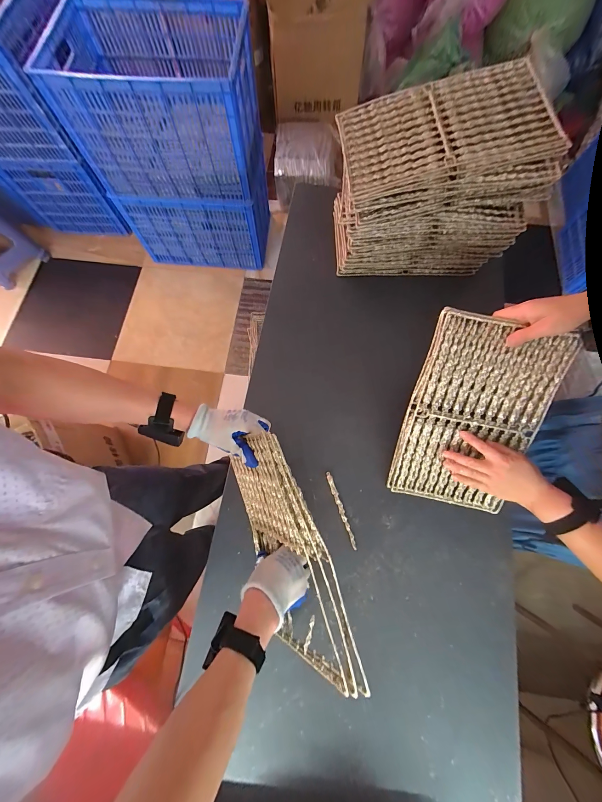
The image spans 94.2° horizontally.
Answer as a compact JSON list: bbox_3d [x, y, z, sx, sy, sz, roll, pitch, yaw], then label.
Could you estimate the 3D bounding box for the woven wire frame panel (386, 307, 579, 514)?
[{"bbox_3d":[0.316,0.037,0.522,0.217,0.015,0.361,11,109,3],"label":"woven wire frame panel"}]

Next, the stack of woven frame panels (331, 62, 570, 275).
[{"bbox_3d":[0.280,-0.474,0.620,0.377,0.325,0.229,-1,74,-1],"label":"stack of woven frame panels"}]

